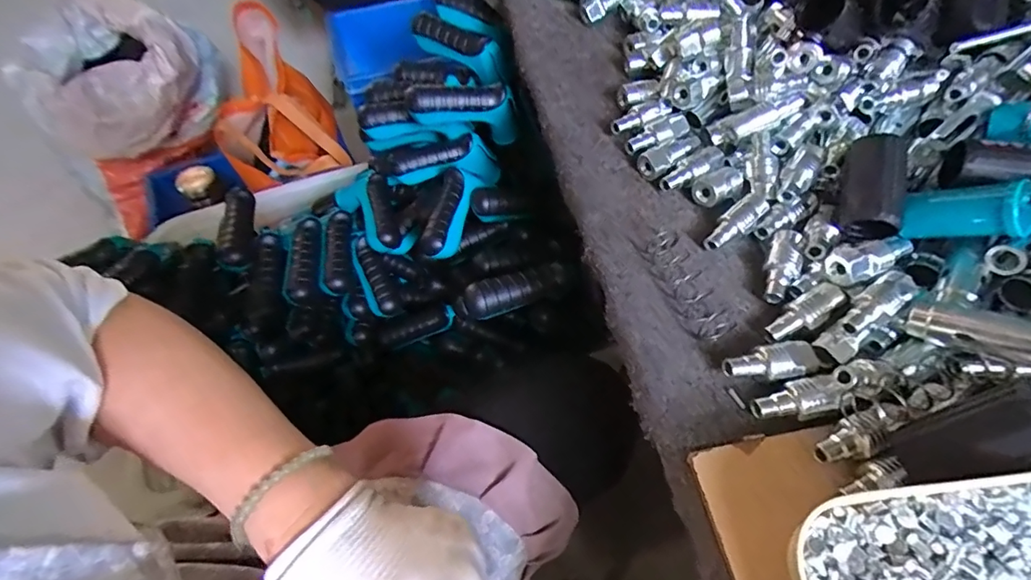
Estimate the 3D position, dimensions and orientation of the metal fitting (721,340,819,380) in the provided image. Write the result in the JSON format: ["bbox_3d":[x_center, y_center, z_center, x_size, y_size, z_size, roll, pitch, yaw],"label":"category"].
[{"bbox_3d":[0.150,0.045,0.294,0.055,0.015,0.020,-10,59,-4],"label":"metal fitting"}]

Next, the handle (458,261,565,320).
[{"bbox_3d":[-0.001,0.001,0.481,0.106,0.027,0.029,-20,60,-10],"label":"handle"}]

